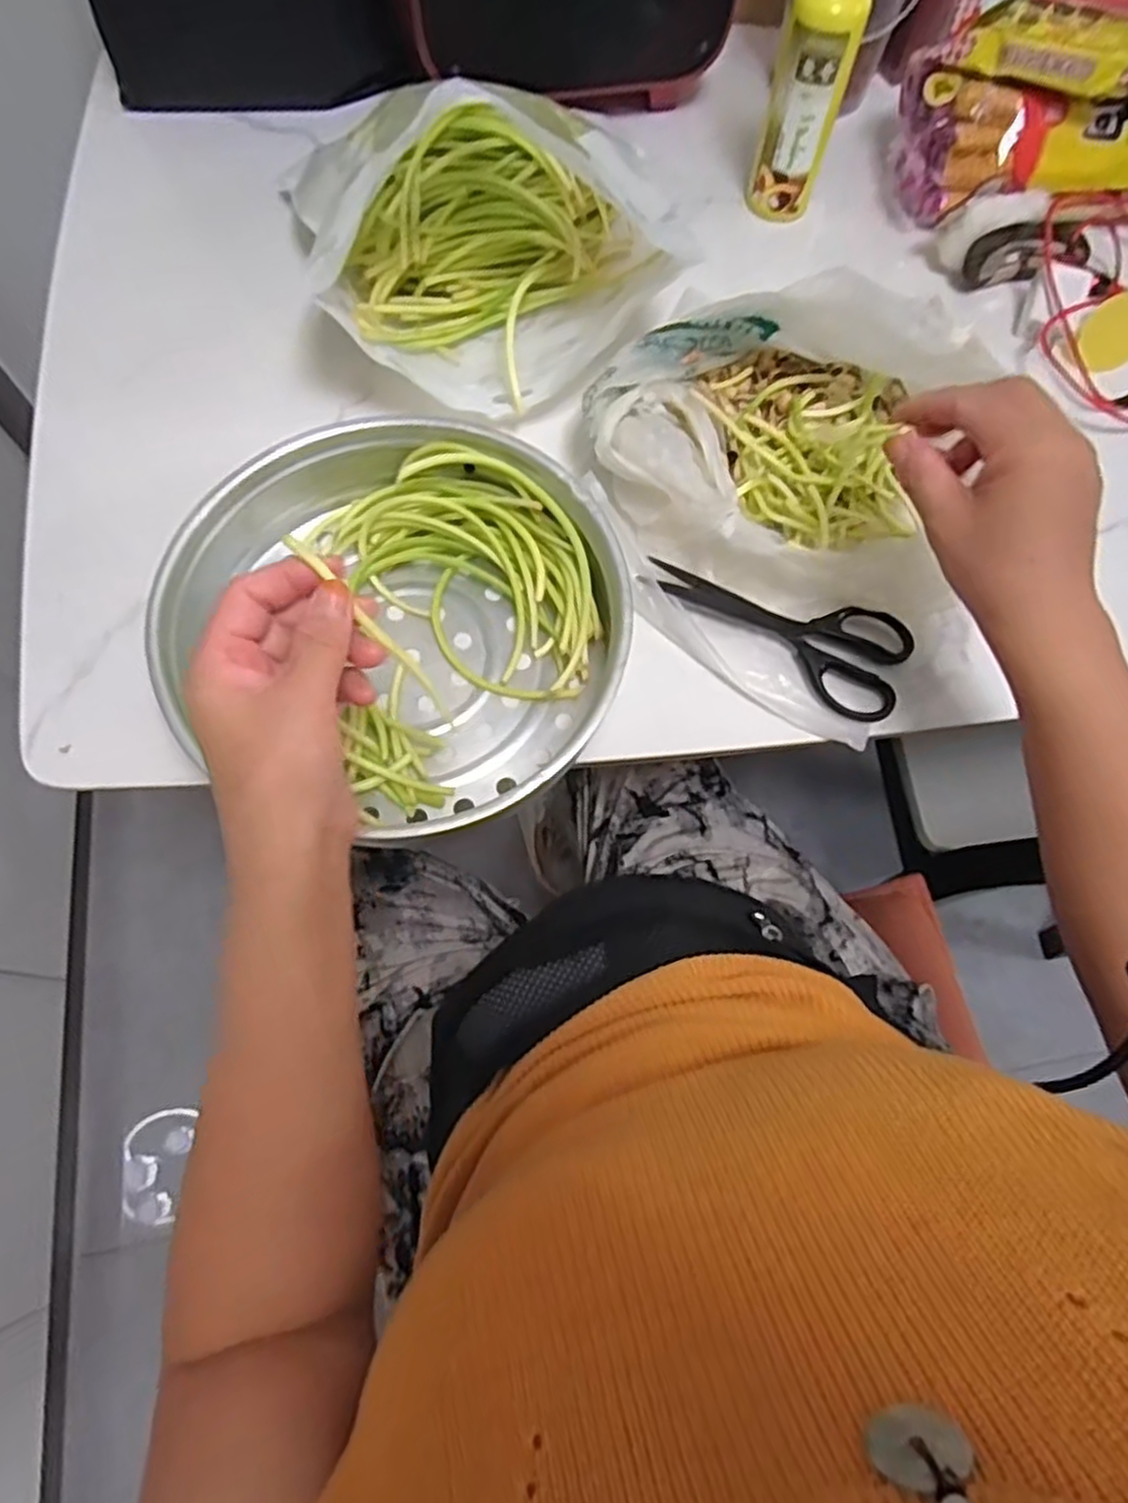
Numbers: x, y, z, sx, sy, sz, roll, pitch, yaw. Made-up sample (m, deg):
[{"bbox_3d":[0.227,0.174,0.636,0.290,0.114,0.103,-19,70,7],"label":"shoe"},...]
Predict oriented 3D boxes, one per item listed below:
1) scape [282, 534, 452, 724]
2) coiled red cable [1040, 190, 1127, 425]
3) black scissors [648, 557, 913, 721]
[{"bbox_3d":[-0.081,-0.051,0.328,0.008,0.004,0.103,-50,119,-17],"label":"scape"},{"bbox_3d":[0.422,-0.333,0.581,0.159,0.030,0.217,20,72,-6],"label":"coiled red cable"},{"bbox_3d":[0.135,-0.079,0.476,0.163,0.011,0.070,23,70,7],"label":"black scissors"}]

